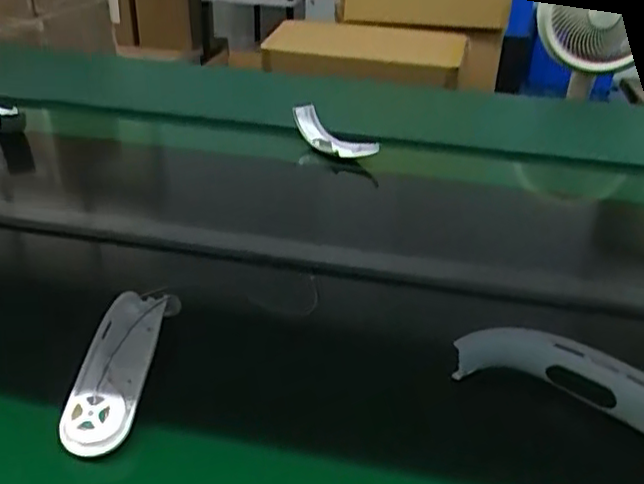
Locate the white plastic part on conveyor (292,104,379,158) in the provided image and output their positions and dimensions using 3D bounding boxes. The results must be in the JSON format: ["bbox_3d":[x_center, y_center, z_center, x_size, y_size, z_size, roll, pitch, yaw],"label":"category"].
[{"bbox_3d":[0.016,-0.176,1.074,0.064,0.055,0.157,-14,33,-38],"label":"white plastic part on conveyor"}]

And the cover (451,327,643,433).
[{"bbox_3d":[0.214,0.114,0.548,0.194,0.049,0.051,19,28,23],"label":"cover"}]

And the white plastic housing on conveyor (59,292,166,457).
[{"bbox_3d":[-0.168,0.103,0.541,0.051,0.031,0.151,7,42,-1],"label":"white plastic housing on conveyor"}]

